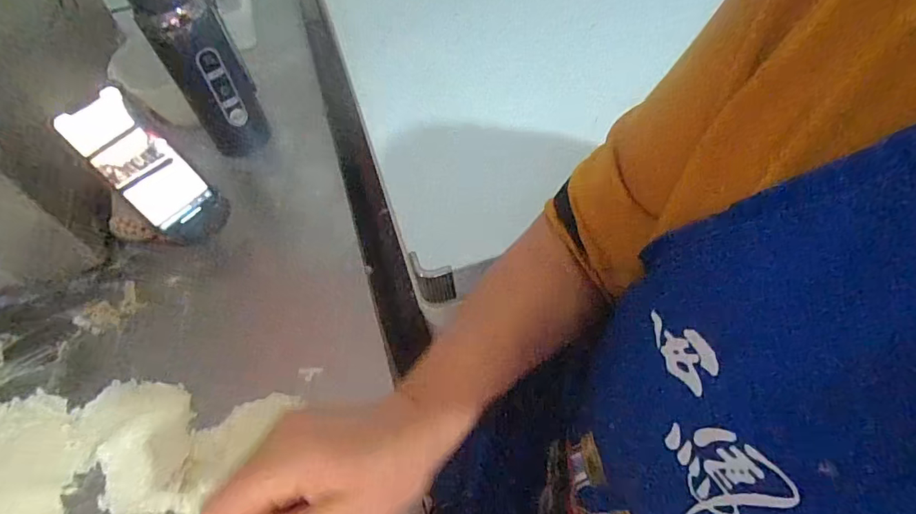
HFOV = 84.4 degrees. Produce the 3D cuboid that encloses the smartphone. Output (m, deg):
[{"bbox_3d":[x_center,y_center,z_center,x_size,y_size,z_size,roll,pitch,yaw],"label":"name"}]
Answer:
[{"bbox_3d":[-0.320,-0.097,0.506,0.068,0.138,0.007,-48,23,-25],"label":"smartphone"}]

